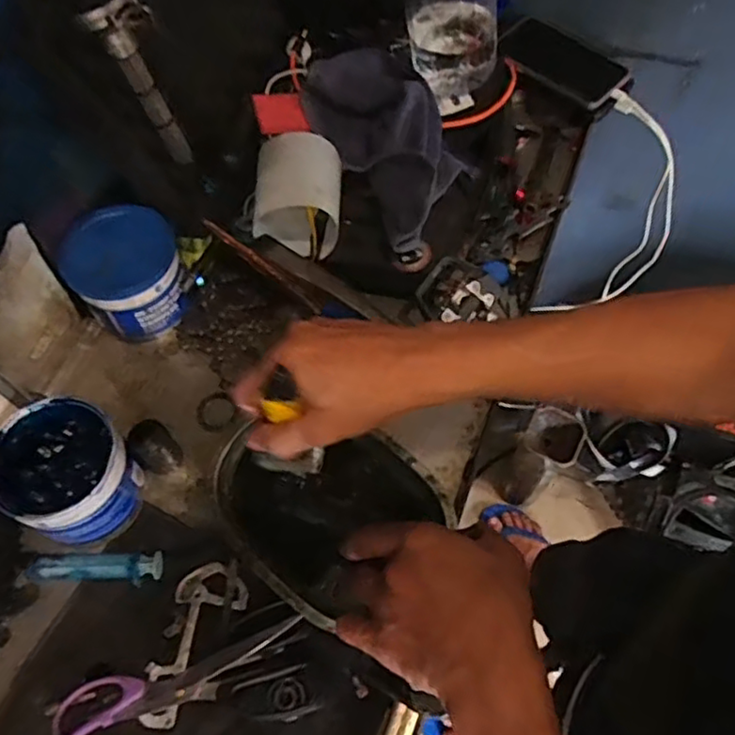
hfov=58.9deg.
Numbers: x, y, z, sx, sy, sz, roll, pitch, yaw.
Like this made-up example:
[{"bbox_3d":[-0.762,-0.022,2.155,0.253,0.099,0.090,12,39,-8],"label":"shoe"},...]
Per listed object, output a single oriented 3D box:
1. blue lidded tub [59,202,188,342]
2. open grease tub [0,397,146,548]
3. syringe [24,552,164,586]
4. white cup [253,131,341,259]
[{"bbox_3d":[-0.231,-0.089,0.639,0.100,0.093,0.096,-1,62,2],"label":"blue lidded tub"},{"bbox_3d":[-0.249,0.088,0.545,0.101,0.083,0.111,-42,68,-17],"label":"open grease tub"},{"bbox_3d":[-0.229,0.168,0.547,0.111,0.015,0.023,0,62,3],"label":"syringe"},{"bbox_3d":[-0.067,-0.171,0.636,0.085,0.069,0.112,-5,59,2],"label":"white cup"}]

